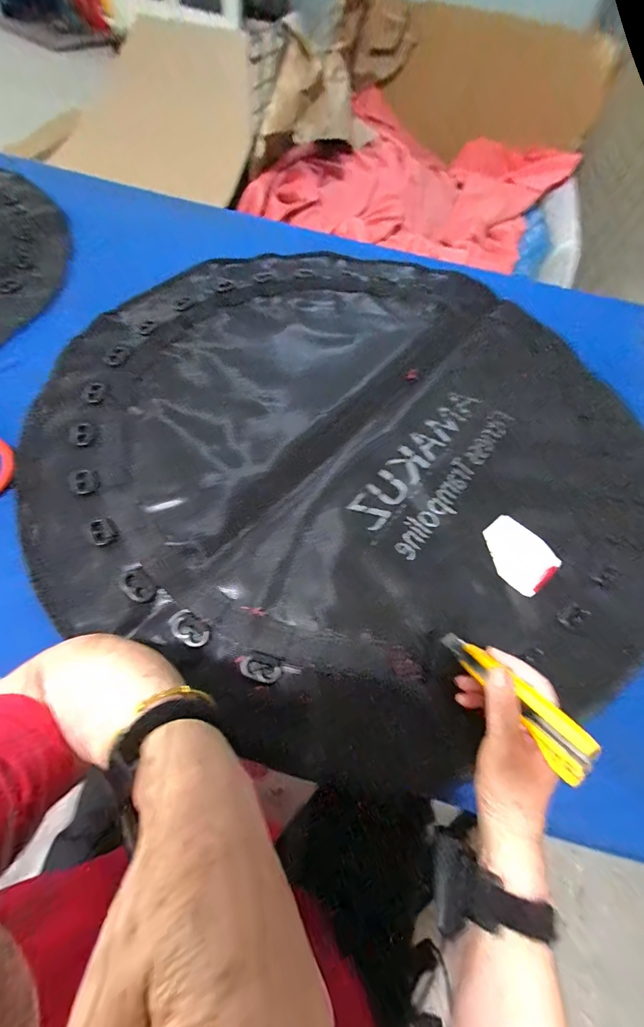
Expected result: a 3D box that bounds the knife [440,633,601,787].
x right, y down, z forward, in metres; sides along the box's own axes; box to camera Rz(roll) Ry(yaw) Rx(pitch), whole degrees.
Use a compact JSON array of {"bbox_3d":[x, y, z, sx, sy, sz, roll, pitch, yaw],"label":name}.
[{"bbox_3d":[0.172,0.166,0.356,0.028,0.034,0.156,-21,28,-15],"label":"knife"}]

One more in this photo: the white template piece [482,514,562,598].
[{"bbox_3d":[0.253,0.051,0.494,0.086,0.006,0.095,-32,69,-22],"label":"white template piece"}]

